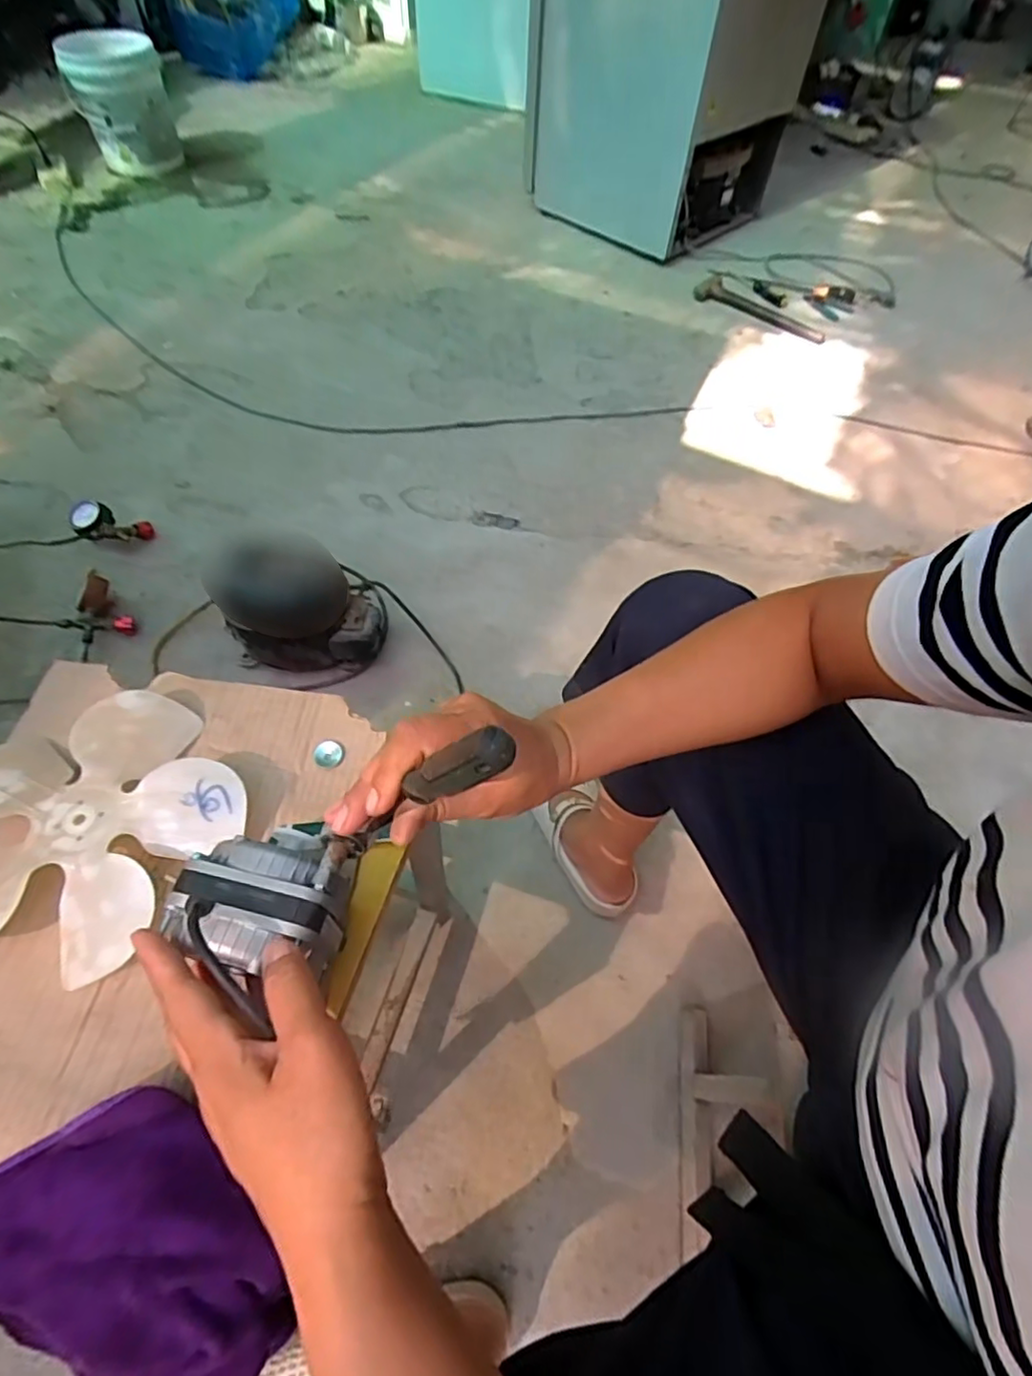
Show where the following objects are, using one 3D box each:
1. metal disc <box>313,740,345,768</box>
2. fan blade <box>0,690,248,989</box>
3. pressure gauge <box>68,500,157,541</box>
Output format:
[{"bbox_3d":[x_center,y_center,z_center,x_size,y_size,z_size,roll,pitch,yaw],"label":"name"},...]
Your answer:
[{"bbox_3d":[-0.136,0.048,0.447,0.021,0.005,0.020,2,56,-3],"label":"metal disc"},{"bbox_3d":[-0.276,0.088,0.391,0.173,0.029,0.176,2,56,-3],"label":"fan blade"},{"bbox_3d":[-0.733,-0.293,1.111,0.133,0.047,0.070,14,56,-21],"label":"pressure gauge"}]

